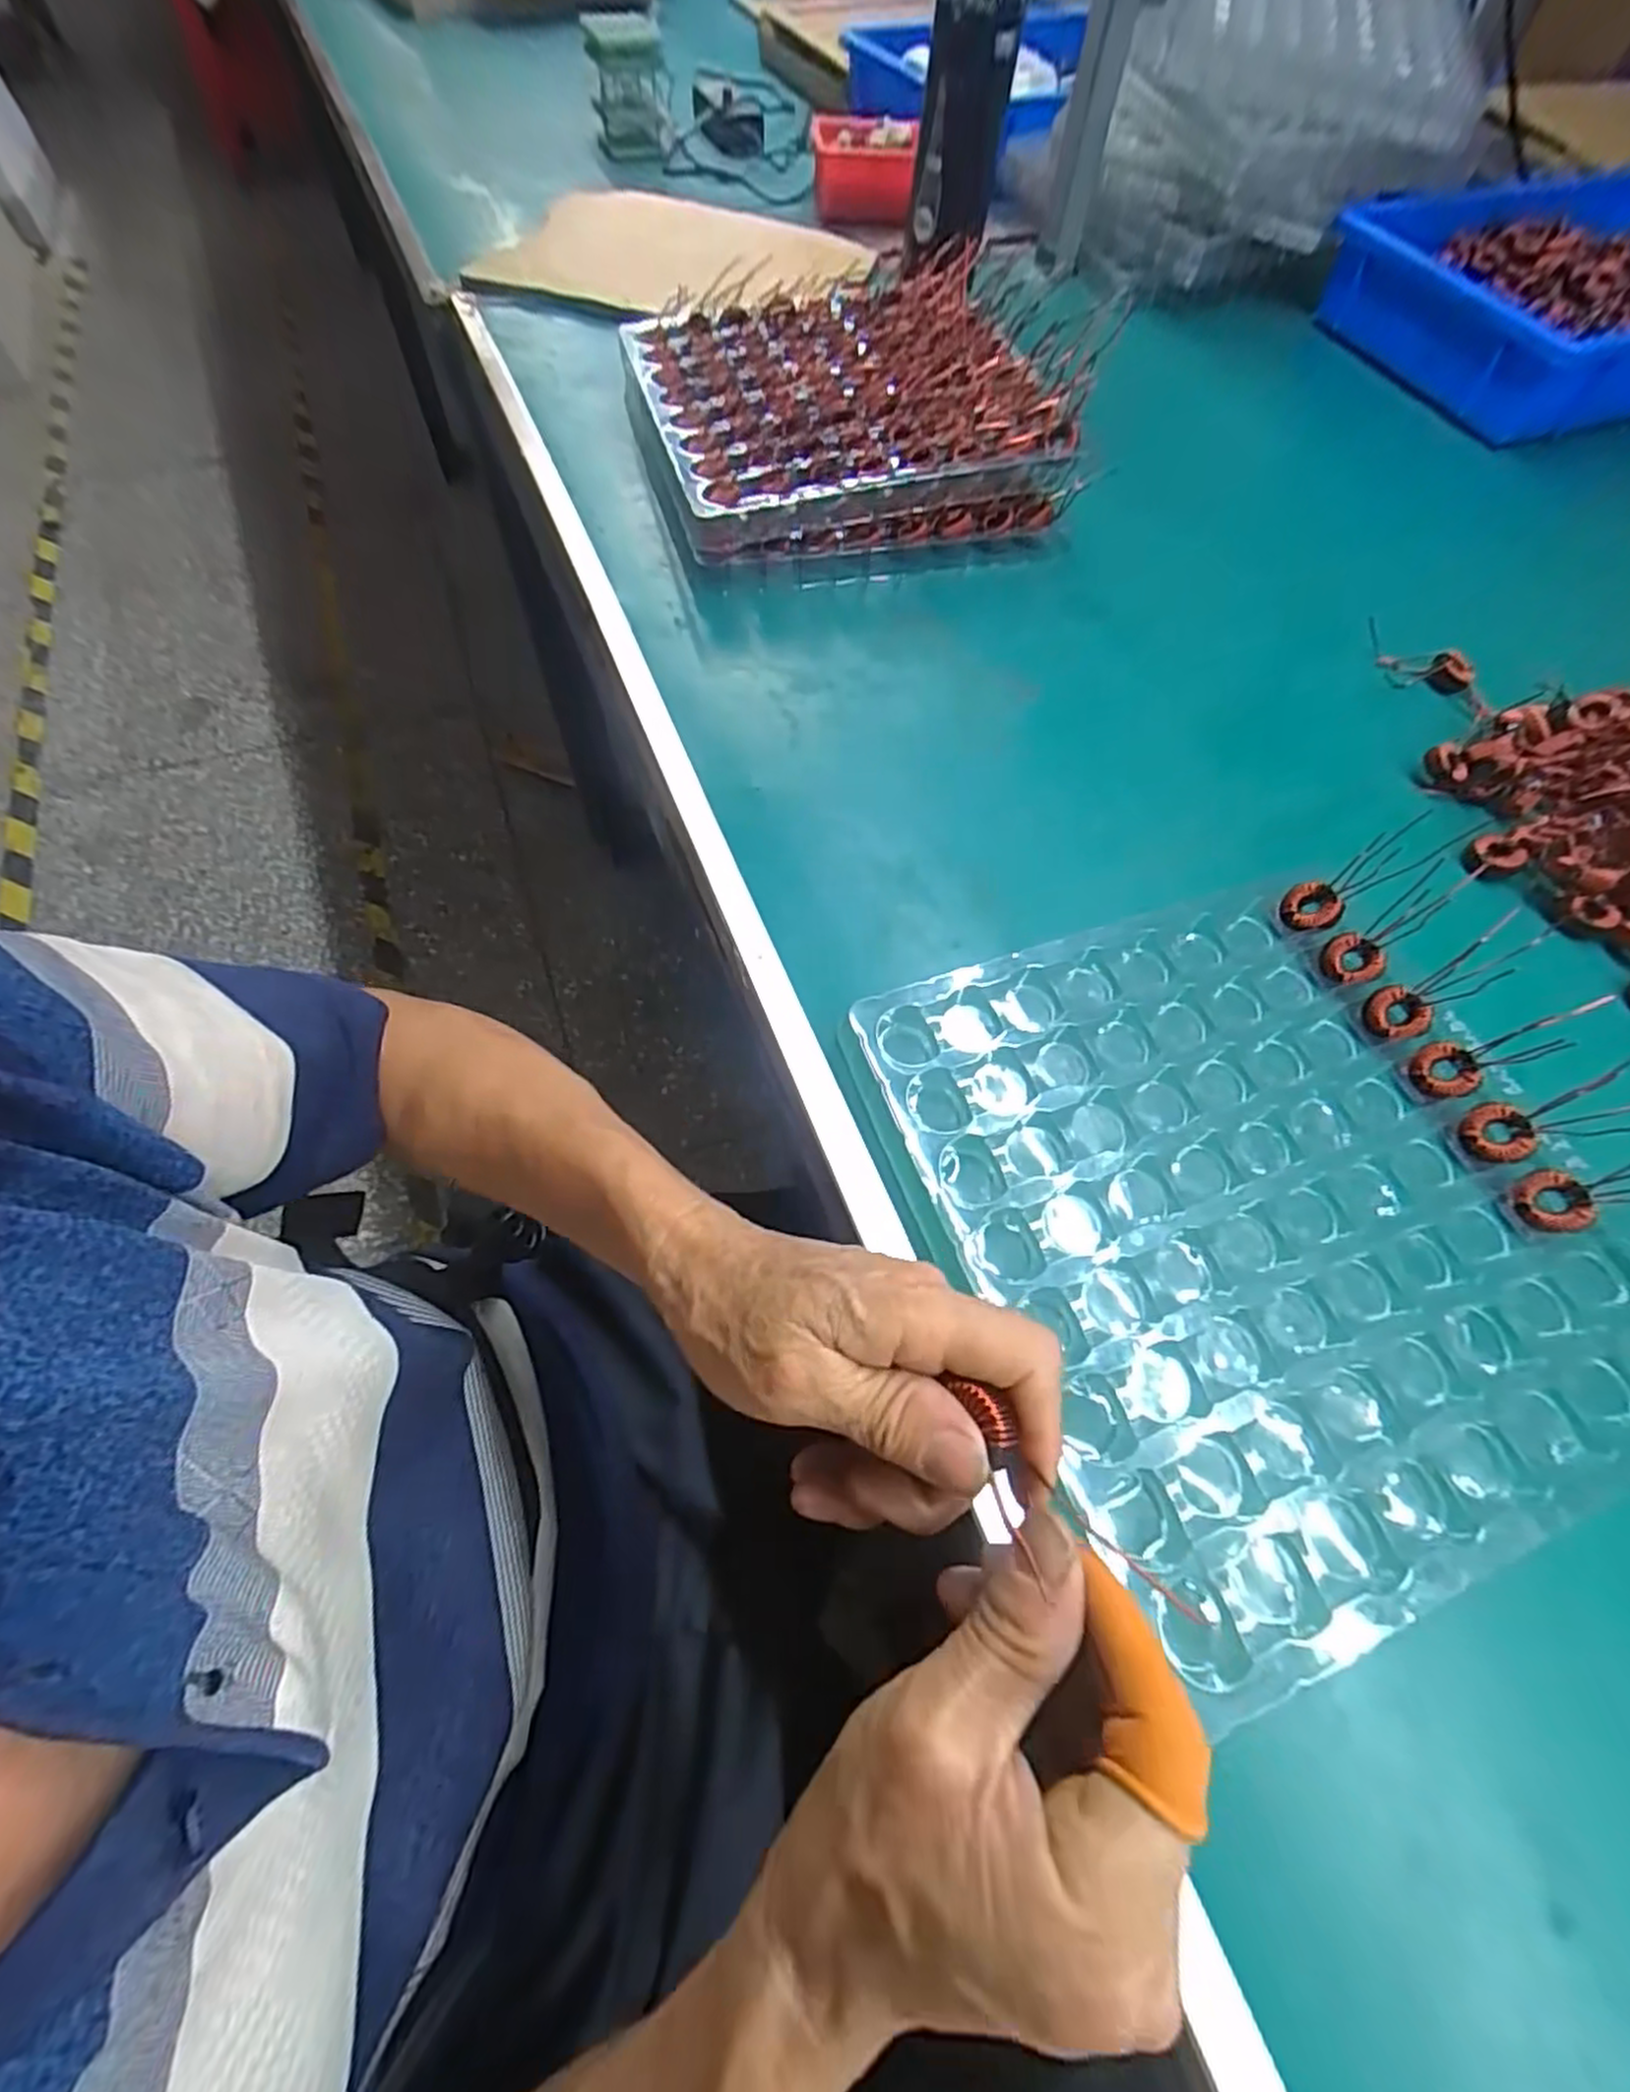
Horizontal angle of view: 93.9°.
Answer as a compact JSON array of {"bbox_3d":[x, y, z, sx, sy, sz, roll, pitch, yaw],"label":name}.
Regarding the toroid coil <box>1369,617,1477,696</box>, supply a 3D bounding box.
[{"bbox_3d":[0.416,-0.269,0.529,0.077,0.023,0.042,38,67,16],"label":"toroid coil"}]

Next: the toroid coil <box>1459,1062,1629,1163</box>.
[{"bbox_3d":[0.341,0.031,0.344,0.086,0.025,0.029,-16,62,14],"label":"toroid coil"}]

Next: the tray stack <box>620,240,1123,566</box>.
[{"bbox_3d":[0.023,-0.496,0.593,0.311,0.072,0.284,-15,65,-10],"label":"tray stack"}]

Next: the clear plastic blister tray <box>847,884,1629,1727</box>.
[{"bbox_3d":[0.188,0.066,0.334,0.261,0.021,0.278,-19,65,-13],"label":"clear plastic blister tray"}]

